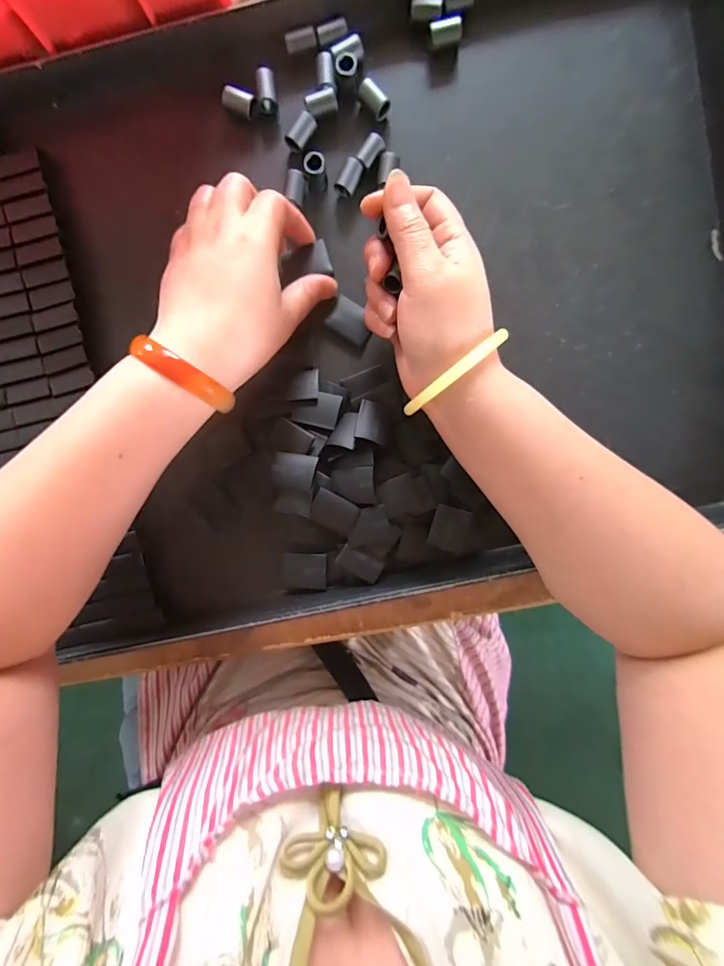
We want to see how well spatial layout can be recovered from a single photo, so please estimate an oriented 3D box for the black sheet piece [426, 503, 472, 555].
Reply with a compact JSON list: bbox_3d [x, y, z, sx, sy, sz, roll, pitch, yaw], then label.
[{"bbox_3d":[0.064,0.033,0.310,0.027,0.004,0.030,15,94,1],"label":"black sheet piece"}]

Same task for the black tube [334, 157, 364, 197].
[{"bbox_3d":[-0.008,-0.205,0.295,0.013,0.013,0.022,29,95,-1],"label":"black tube"}]

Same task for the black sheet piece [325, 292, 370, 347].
[{"bbox_3d":[-0.008,-0.115,0.306,0.031,0.004,0.024,33,95,-1],"label":"black sheet piece"}]

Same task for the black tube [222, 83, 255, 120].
[{"bbox_3d":[-0.083,-0.256,0.294,0.022,0.013,0.013,24,95,0],"label":"black tube"}]

